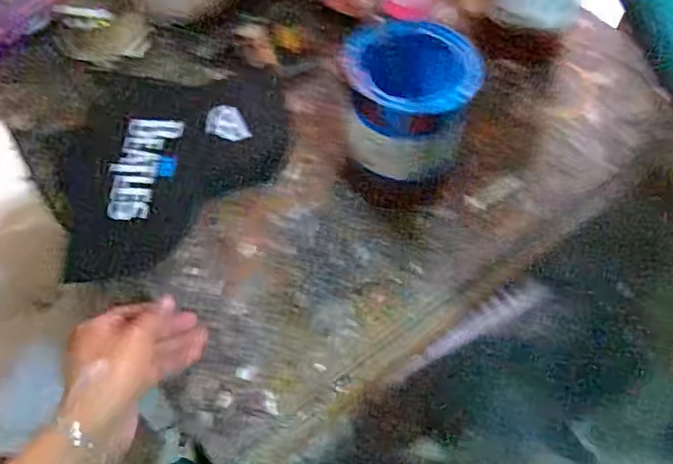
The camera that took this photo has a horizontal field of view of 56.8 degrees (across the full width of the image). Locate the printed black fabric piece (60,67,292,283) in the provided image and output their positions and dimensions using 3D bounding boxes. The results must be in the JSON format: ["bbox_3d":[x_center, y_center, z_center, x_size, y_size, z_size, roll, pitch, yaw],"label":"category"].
[{"bbox_3d":[-0.150,-0.070,0.604,0.213,0.033,0.219,-10,59,-8],"label":"printed black fabric piece"}]

